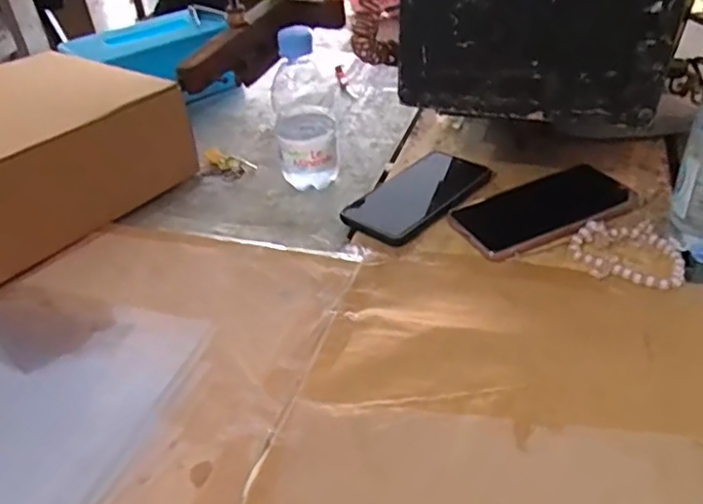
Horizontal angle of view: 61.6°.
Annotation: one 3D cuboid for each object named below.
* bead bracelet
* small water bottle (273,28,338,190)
[{"bbox_3d":[0.232,0.001,0.486,0.084,0.015,0.085,-4,37,3],"label":"bead bracelet"},{"bbox_3d":[-0.049,-0.145,0.603,0.058,0.164,0.072,-8,37,-3],"label":"small water bottle"}]

